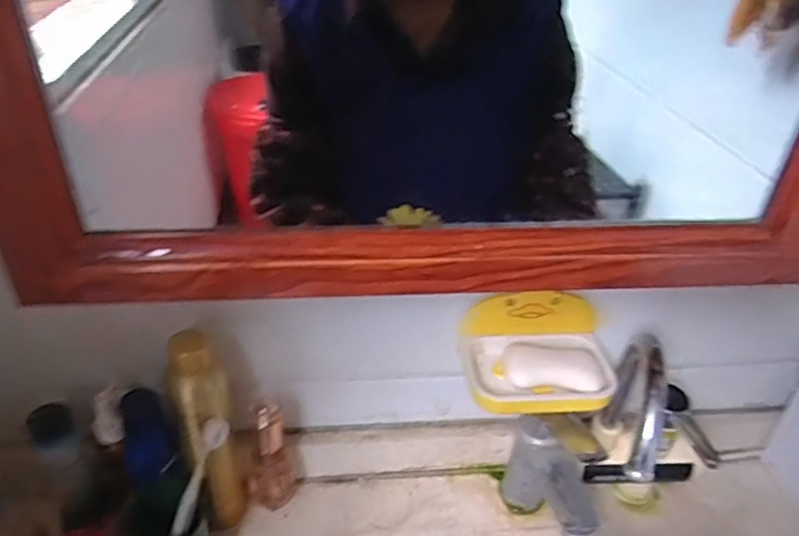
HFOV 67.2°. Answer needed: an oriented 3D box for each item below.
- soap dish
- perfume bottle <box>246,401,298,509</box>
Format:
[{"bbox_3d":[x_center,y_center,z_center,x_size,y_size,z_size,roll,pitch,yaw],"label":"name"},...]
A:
[{"bbox_3d":[0.128,0.075,0.557,0.139,0.065,0.100,2,35,-1],"label":"soap dish"},{"bbox_3d":[-0.129,0.188,0.602,0.046,0.140,0.048,-2,36,-10],"label":"perfume bottle"}]

